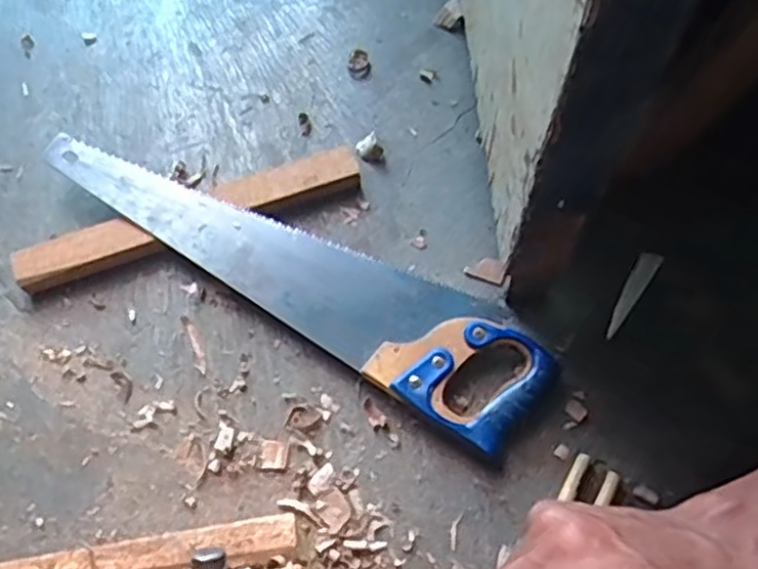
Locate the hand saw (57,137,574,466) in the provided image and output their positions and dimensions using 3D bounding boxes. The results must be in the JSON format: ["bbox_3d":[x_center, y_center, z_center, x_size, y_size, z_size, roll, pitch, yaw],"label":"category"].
[{"bbox_3d":[-0.071,-0.020,0.658,0.470,0.027,0.108,31,70,10],"label":"hand saw"}]

